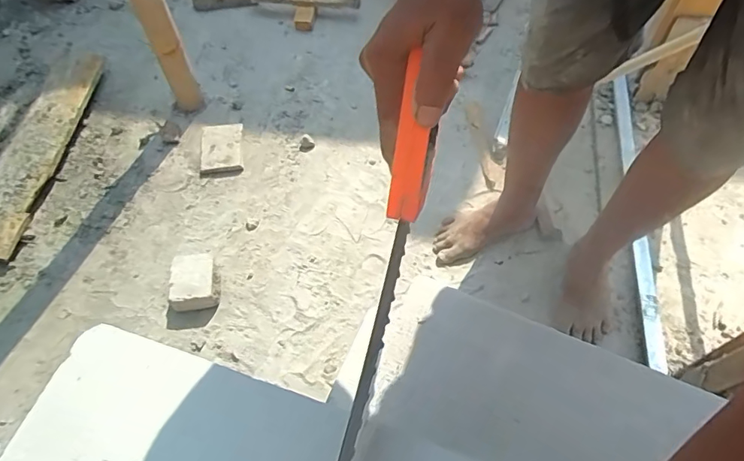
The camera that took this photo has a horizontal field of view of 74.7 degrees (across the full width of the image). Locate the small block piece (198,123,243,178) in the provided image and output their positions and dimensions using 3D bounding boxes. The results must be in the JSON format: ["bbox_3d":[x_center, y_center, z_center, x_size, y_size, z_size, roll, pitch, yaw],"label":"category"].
[{"bbox_3d":[-0.367,-0.198,1.186,0.099,0.025,0.153,-7,59,0],"label":"small block piece"}]

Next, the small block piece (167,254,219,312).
[{"bbox_3d":[-0.355,0.109,0.988,0.100,0.059,0.116,-2,59,3],"label":"small block piece"}]

